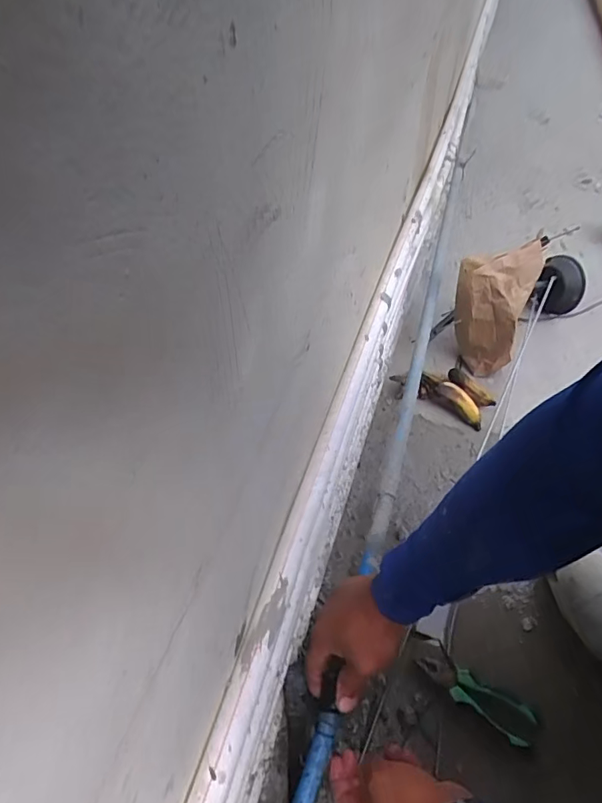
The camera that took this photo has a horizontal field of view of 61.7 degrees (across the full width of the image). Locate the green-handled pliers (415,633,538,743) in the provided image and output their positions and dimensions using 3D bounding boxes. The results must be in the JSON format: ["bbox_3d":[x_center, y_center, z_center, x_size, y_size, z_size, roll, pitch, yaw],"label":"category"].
[{"bbox_3d":[0.206,0.347,0.618,0.158,0.026,0.050,36,59,28],"label":"green-handled pliers"}]

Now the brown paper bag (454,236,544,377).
[{"bbox_3d":[0.335,-0.170,0.908,0.127,0.210,0.115,16,51,15],"label":"brown paper bag"}]

